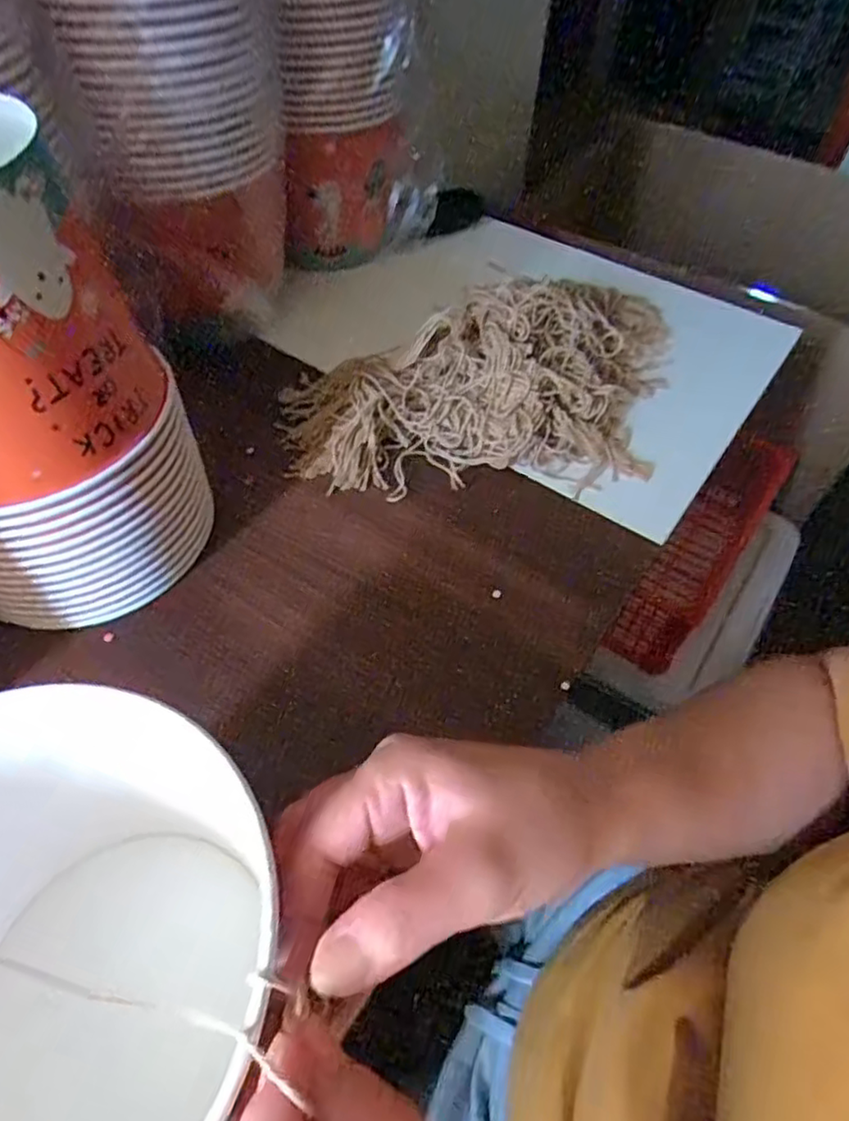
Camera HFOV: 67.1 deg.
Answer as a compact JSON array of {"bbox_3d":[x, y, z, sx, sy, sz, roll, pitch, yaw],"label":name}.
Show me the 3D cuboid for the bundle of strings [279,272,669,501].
[{"bbox_3d":[0.083,-0.149,0.518,0.385,0.057,0.205,-21,57,-18],"label":"bundle of strings"}]

